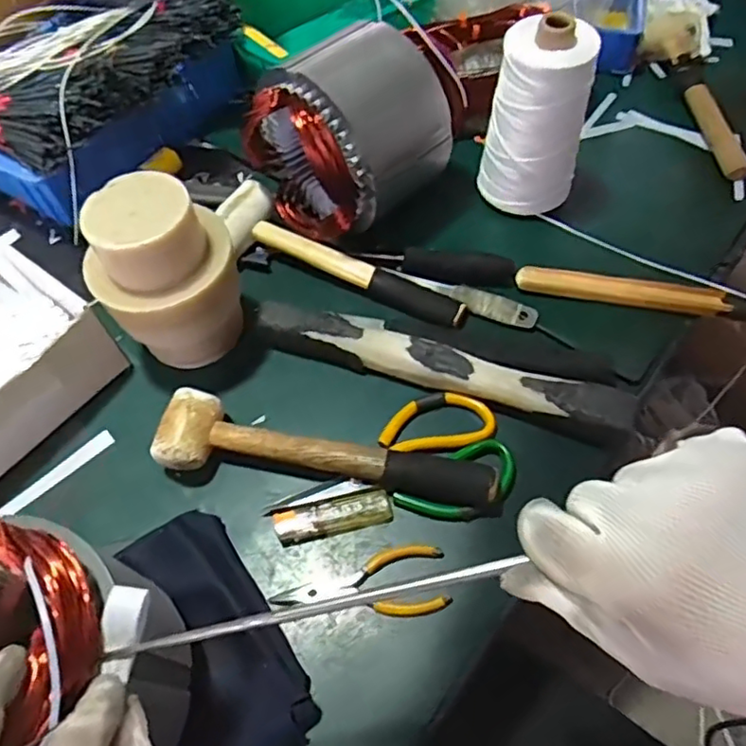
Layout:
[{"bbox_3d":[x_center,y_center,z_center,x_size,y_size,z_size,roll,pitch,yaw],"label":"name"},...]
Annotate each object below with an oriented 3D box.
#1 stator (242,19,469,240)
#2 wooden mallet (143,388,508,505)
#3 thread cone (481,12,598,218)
[{"bbox_3d":[-0.019,-0.224,0.562,0.155,0.141,0.155,-39,65,-19],"label":"stator"},{"bbox_3d":[-0.037,0.065,0.459,0.253,0.036,0.059,10,60,9],"label":"wooden mallet"},{"bbox_3d":[0.148,-0.227,0.554,0.070,0.170,0.077,-1,59,2],"label":"thread cone"}]

